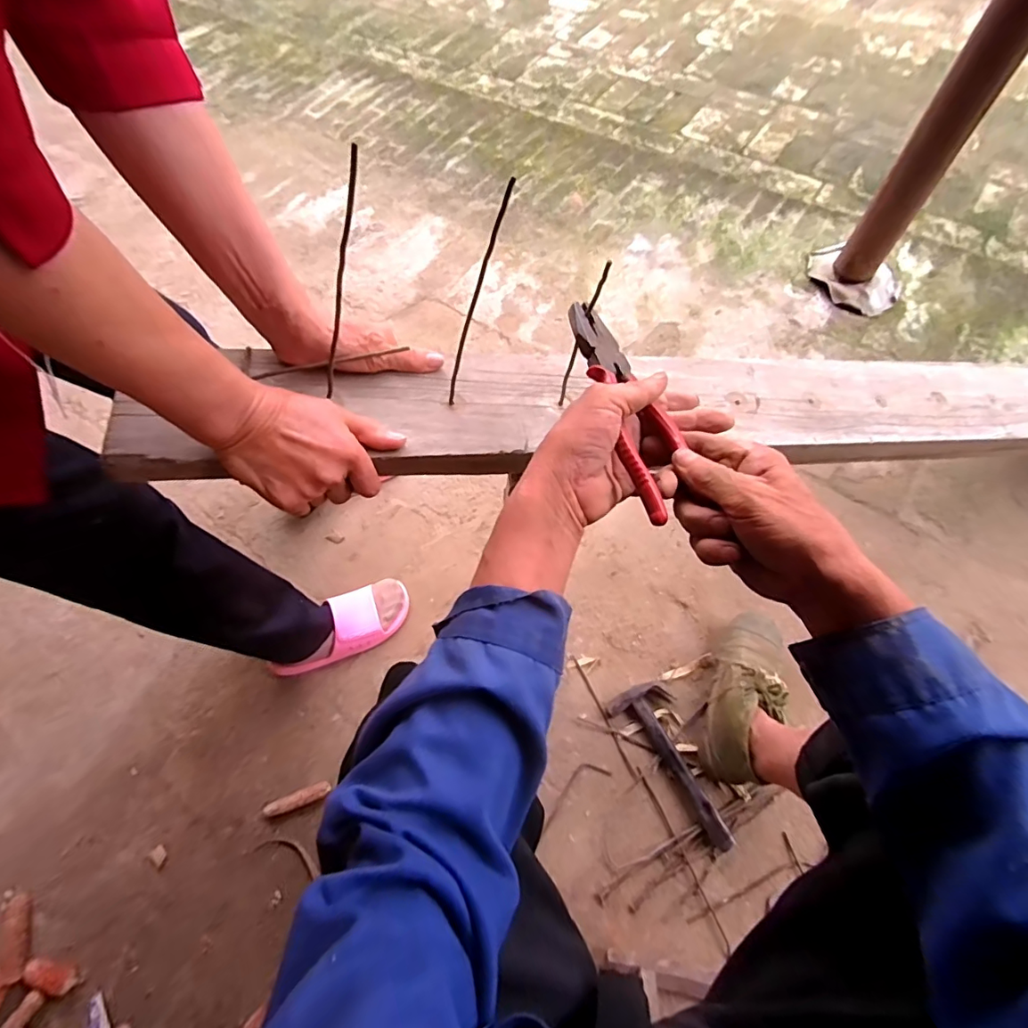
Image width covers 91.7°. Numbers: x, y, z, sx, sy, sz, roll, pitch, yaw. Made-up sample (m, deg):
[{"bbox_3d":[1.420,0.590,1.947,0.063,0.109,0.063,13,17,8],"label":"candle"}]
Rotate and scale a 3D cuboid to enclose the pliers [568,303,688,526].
[{"bbox_3d":[0.088,-0.081,0.371,0.049,0.029,0.188,-14,71,-5],"label":"pliers"}]

